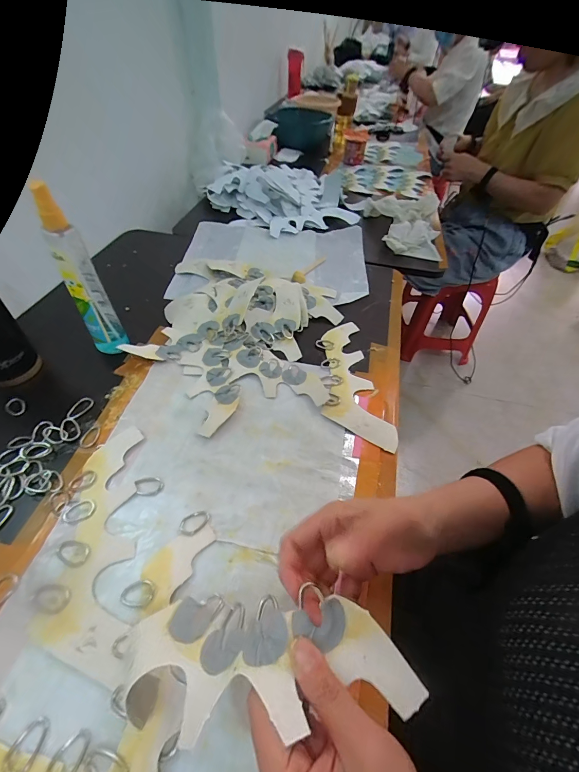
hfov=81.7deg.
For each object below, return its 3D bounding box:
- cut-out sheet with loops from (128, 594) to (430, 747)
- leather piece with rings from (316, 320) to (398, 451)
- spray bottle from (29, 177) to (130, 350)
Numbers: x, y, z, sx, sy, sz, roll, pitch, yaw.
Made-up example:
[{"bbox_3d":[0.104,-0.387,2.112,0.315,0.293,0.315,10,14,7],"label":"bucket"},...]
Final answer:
[{"bbox_3d":[-0.021,0.169,0.207,0.184,0.037,0.065,-8,47,16],"label":"cut-out sheet with loops"},{"bbox_3d":[0.079,-0.011,0.464,0.080,0.006,0.224,-4,50,-5],"label":"leather piece with rings"},{"bbox_3d":[-0.258,-0.130,0.417,0.041,0.215,0.034,-27,55,-23],"label":"spray bottle"}]

